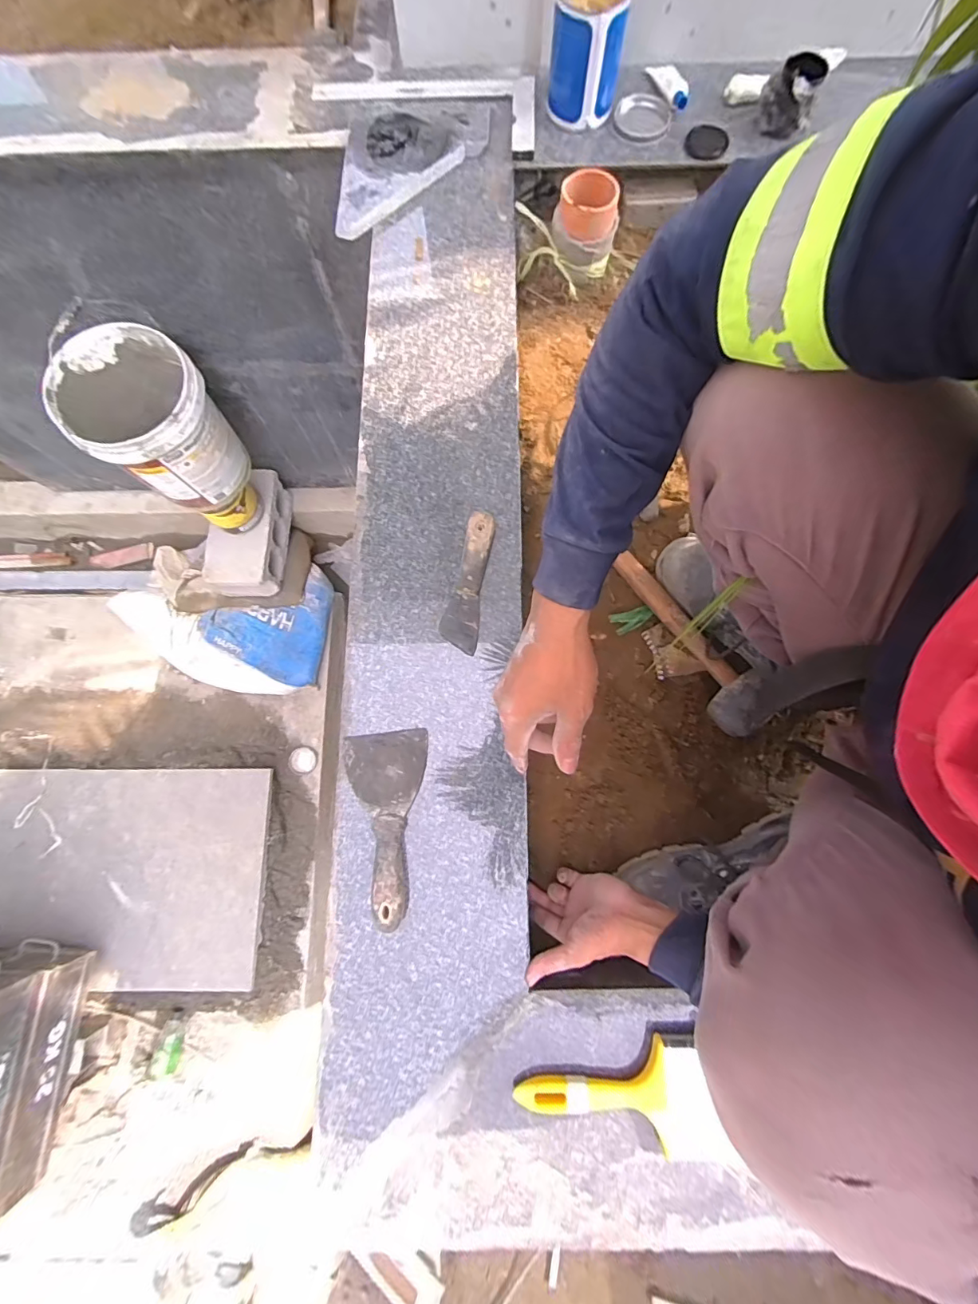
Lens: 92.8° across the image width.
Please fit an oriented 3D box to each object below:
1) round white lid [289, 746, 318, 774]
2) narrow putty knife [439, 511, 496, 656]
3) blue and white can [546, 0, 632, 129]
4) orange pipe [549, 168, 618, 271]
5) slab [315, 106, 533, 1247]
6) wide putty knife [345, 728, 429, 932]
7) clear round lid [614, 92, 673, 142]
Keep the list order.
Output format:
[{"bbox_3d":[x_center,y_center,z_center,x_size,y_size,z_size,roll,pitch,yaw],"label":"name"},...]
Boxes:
[{"bbox_3d":[-0.605,0.352,1.523,0.087,0.012,0.083,0,78,1],"label":"round white lid"},{"bbox_3d":[-0.025,-0.086,0.562,0.043,0.019,0.169,9,78,3],"label":"narrow putty knife"},{"bbox_3d":[0.141,-0.872,0.677,0.102,0.119,0.092,8,78,3],"label":"blue and white can"},{"bbox_3d":[0.145,-0.648,0.705,0.091,0.082,0.091,8,78,3],"label":"orange pipe"},{"bbox_3d":[-0.062,-0.113,0.578,0.216,0.034,1.239,2,78,1],"label":"slab"},{"bbox_3d":[-0.108,0.184,0.501,0.089,0.027,0.193,-5,78,0],"label":"wide putty knife"},{"bbox_3d":[0.237,-0.834,0.727,0.082,0.007,0.092,-28,79,-5],"label":"clear round lid"}]

